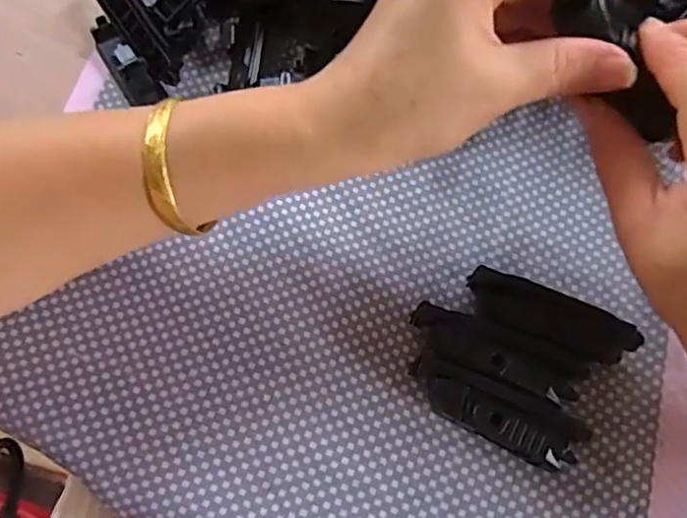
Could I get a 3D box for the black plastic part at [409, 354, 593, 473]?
[{"bbox_3d":[0.065,0.067,0.270,0.076,0.021,0.025,24,76,6],"label":"black plastic part"}]

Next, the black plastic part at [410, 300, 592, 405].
[{"bbox_3d":[0.068,0.043,0.277,0.077,0.021,0.022,21,76,5],"label":"black plastic part"}]

